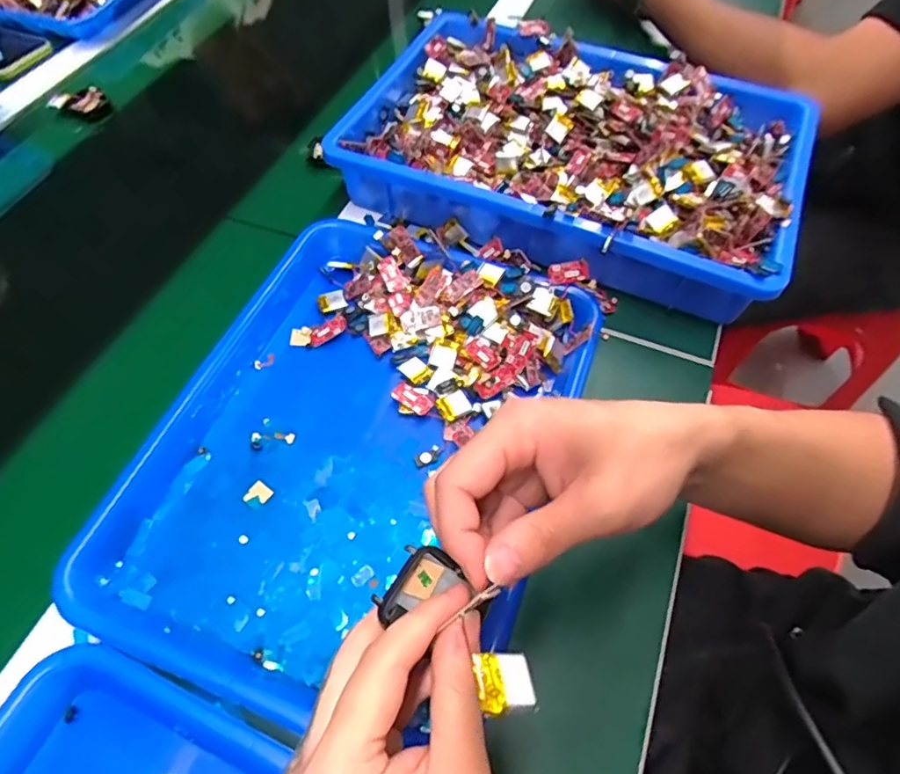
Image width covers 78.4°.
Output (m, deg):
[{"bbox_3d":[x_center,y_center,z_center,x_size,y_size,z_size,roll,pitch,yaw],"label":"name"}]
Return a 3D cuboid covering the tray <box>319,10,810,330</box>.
[{"bbox_3d":[0.108,-0.214,0.499,0.385,0.061,0.254,25,62,13],"label":"tray"}]

